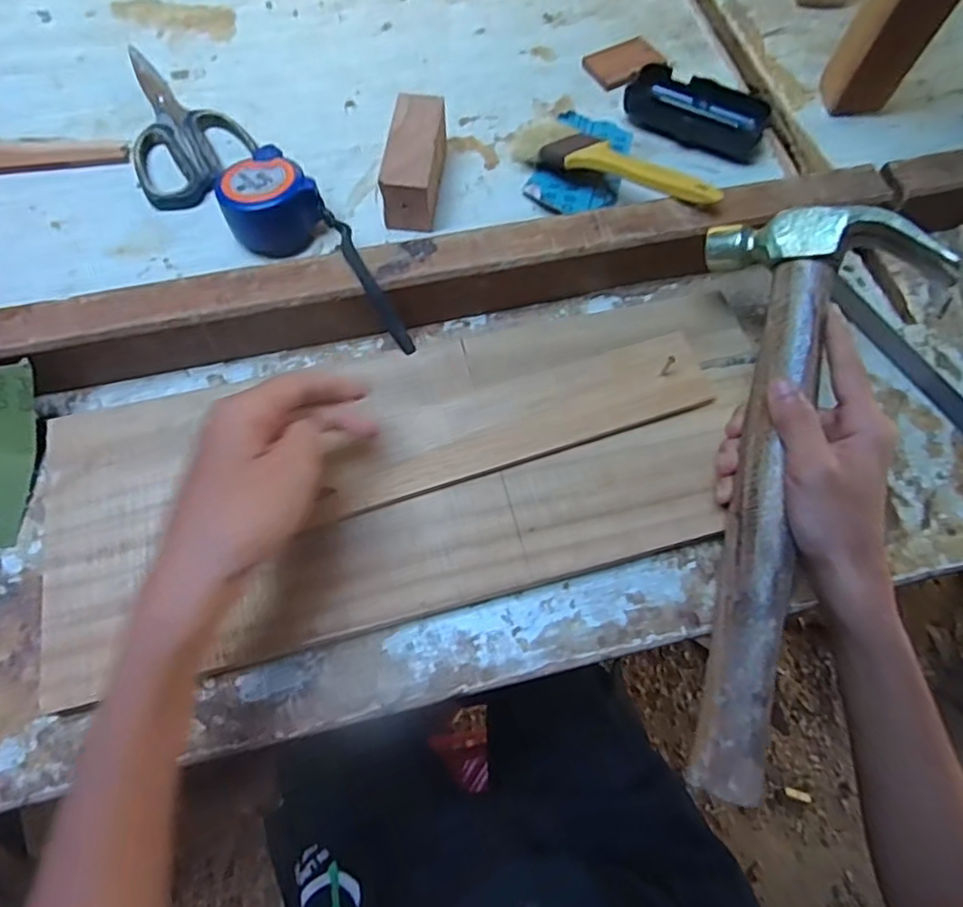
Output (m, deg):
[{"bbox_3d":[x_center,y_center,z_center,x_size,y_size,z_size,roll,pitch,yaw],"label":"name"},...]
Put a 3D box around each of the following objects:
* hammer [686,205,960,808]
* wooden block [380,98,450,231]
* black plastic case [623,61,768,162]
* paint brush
[{"bbox_3d":[0.171,0.023,0.328,0.107,0.033,0.306,2,81,33],"label":"hammer"},{"bbox_3d":[-0.048,-0.211,0.459,0.036,0.051,0.096,6,65,1],"label":"wooden block"},{"bbox_3d":[0.174,-0.275,0.508,0.112,0.024,0.057,31,68,12],"label":"black plastic case"},{"bbox_3d":[0.092,-0.208,0.448,0.044,0.016,0.176,-39,53,-17],"label":"paint brush"}]

